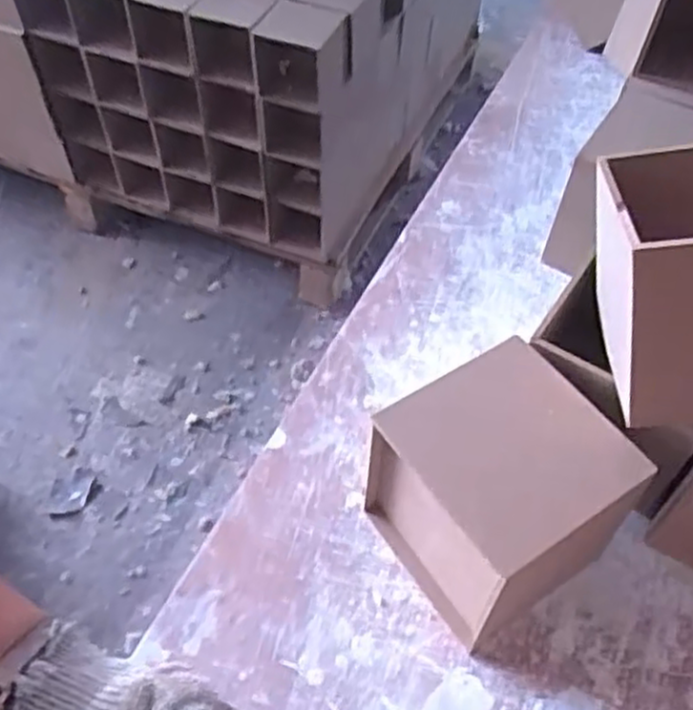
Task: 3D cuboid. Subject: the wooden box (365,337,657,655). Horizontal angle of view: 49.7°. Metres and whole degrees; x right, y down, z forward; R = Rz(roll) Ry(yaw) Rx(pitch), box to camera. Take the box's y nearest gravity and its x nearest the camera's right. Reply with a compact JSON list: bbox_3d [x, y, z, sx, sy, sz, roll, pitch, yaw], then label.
[{"bbox_3d":[0.087,0.076,0.439,0.114,0.118,0.117,-28,59,-22],"label":"wooden box"}]

